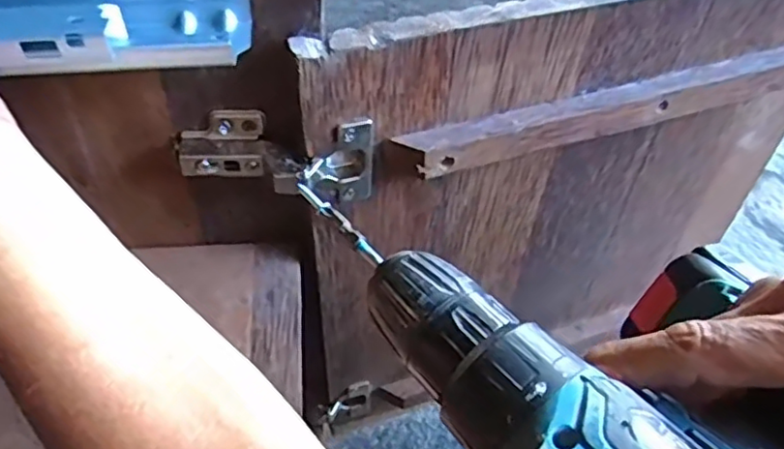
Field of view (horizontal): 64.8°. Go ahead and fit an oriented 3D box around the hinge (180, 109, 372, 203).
[{"bbox_3d":[-0.066,-0.040,0.364,0.112,0.058,0.034,9,49,-10],"label":"hinge"}]

